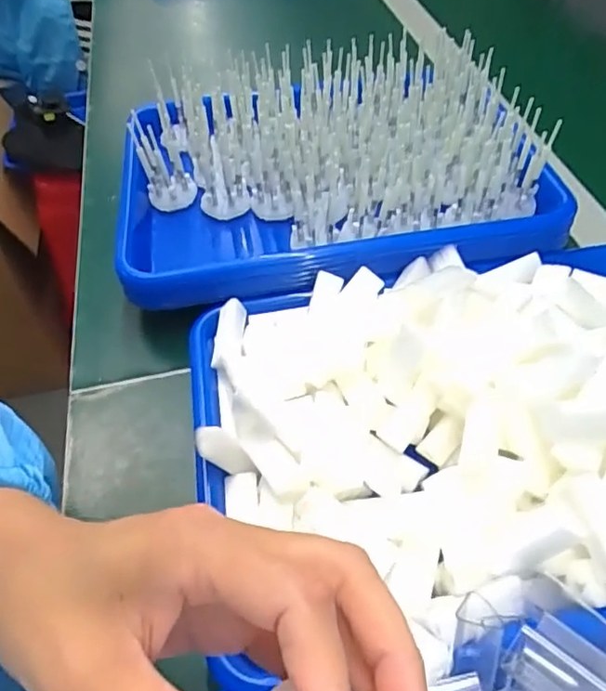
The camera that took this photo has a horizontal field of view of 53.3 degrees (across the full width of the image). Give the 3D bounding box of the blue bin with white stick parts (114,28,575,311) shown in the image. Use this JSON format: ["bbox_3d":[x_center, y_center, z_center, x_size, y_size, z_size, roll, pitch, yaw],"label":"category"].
[{"bbox_3d":[0.018,-0.148,0.495,0.330,0.091,0.262,-7,49,-2],"label":"blue bin with white stick parts"}]

